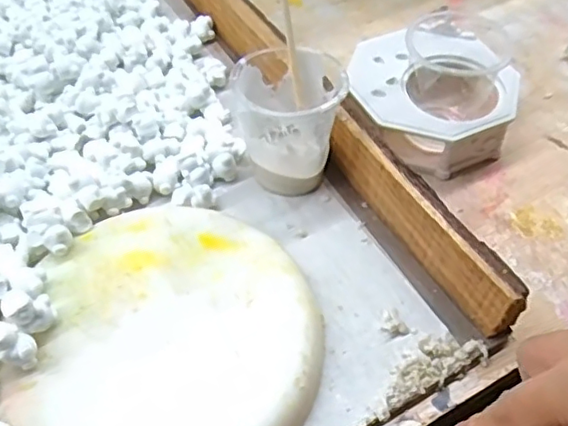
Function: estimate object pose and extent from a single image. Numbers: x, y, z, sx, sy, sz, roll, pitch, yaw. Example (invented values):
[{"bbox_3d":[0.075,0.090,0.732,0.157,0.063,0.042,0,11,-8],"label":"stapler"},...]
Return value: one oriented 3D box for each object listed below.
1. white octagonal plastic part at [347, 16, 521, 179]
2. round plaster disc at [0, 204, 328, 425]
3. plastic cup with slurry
[{"bbox_3d":[0.103,-0.084,0.427,0.114,0.048,0.116,-20,56,-16],"label":"white octagonal plastic part"},{"bbox_3d":[-0.055,0.065,0.307,0.146,0.022,0.158,0,52,0],"label":"round plaster disc"},{"bbox_3d":[0.002,-0.057,0.371,0.066,0.070,0.064,-6,52,-5],"label":"plastic cup with slurry"}]

